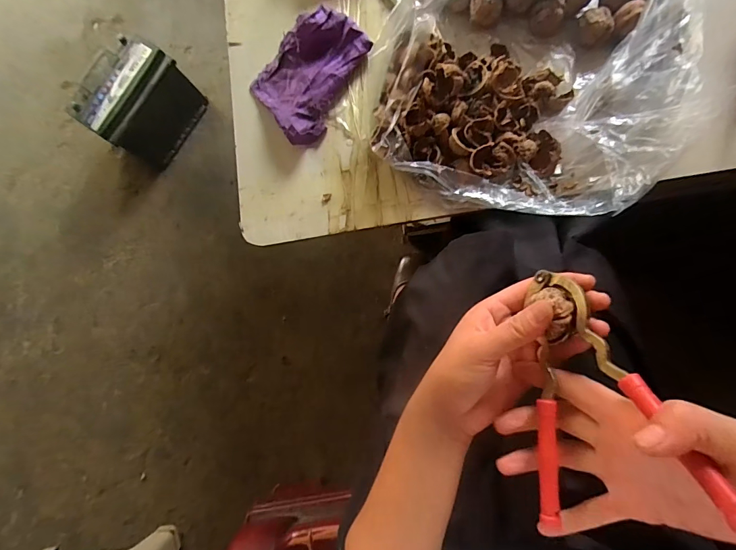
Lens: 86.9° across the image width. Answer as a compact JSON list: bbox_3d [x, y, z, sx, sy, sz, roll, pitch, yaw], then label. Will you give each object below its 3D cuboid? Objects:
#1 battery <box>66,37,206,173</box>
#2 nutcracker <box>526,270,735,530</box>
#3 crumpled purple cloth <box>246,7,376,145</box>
[{"bbox_3d":[-0.524,-0.398,0.920,0.143,0.192,0.226,34,89,11],"label":"battery"},{"bbox_3d":[0.140,0.080,0.267,0.018,0.112,0.160,10,51,-29],"label":"nutcracker"},{"bbox_3d":[-0.075,-0.250,0.480,0.120,0.034,0.157,39,90,11],"label":"crumpled purple cloth"}]

